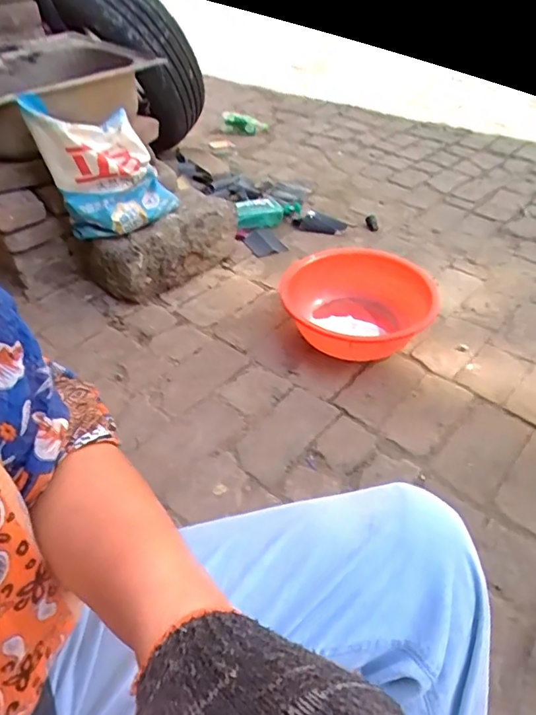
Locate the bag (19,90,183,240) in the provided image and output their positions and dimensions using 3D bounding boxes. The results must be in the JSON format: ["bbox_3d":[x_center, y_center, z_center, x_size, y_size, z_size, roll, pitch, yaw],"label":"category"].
[{"bbox_3d":[-0.380,-0.463,1.212,0.294,0.277,0.139,-28,50,-27],"label":"bag"}]

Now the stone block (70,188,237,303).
[{"bbox_3d":[-0.291,-0.317,1.418,0.444,0.200,0.229,-31,51,-29],"label":"stone block"}]

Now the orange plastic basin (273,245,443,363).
[{"bbox_3d":[0.198,-0.144,1.277,0.423,0.164,0.436,0,43,0],"label":"orange plastic basin"}]

